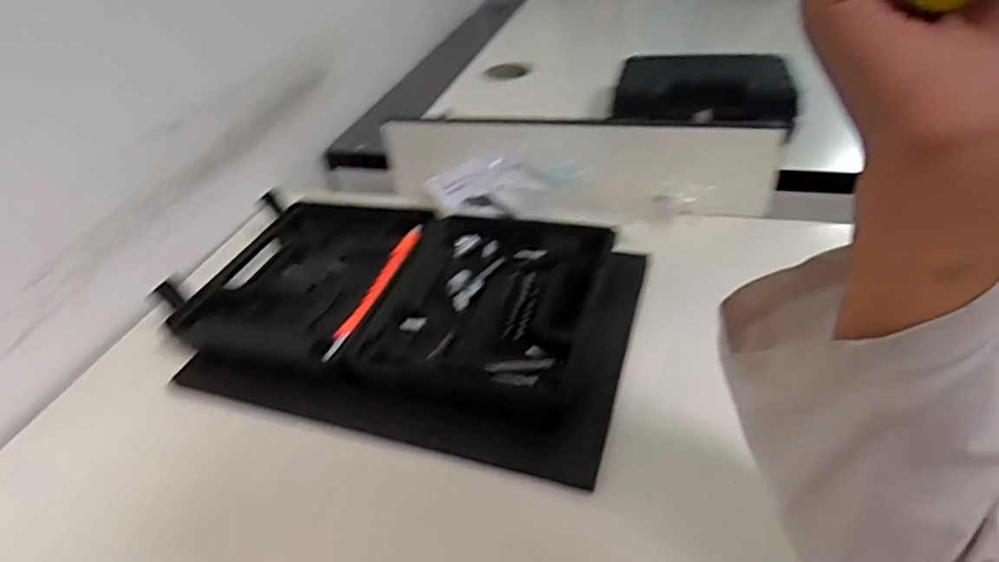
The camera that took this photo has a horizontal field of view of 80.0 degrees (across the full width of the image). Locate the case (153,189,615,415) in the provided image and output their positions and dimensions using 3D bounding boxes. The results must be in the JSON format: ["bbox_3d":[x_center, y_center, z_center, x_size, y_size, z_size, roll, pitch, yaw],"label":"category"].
[{"bbox_3d":[-0.091,-0.003,0.510,0.341,0.034,0.217,8,40,17],"label":"case"}]

